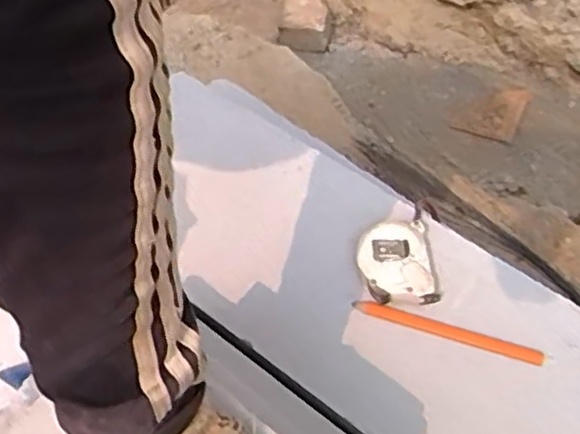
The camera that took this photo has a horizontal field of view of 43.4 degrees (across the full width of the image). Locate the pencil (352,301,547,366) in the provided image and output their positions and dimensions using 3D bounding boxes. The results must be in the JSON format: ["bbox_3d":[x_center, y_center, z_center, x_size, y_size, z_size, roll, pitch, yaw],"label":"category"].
[{"bbox_3d":[0.137,0.100,0.635,0.163,0.010,0.017,16,58,12],"label":"pencil"}]

